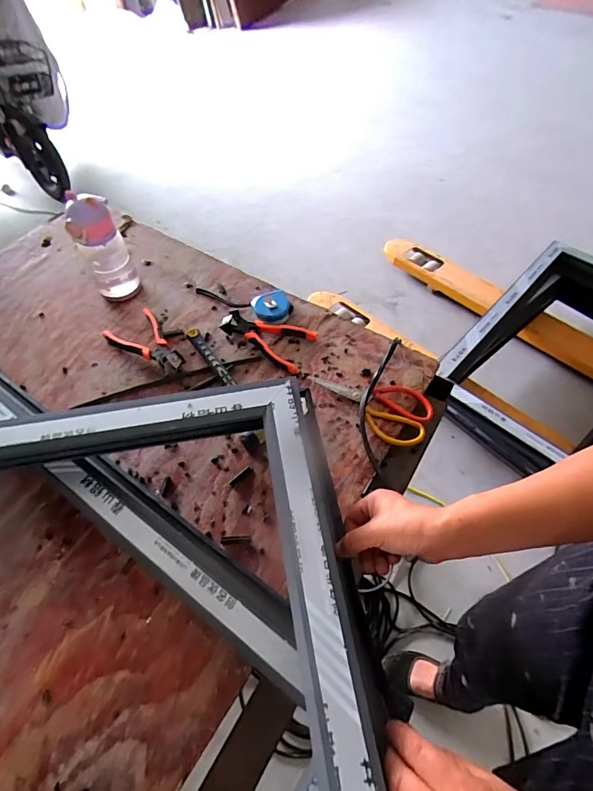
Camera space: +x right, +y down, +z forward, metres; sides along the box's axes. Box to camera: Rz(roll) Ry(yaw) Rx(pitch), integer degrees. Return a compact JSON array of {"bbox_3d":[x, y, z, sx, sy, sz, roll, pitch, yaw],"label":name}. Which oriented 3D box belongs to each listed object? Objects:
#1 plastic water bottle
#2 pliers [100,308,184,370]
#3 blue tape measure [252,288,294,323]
[{"bbox_3d":[-0.349,-0.263,0.755,0.078,0.193,0.060,-18,59,-11],"label":"plastic water bottle"},{"bbox_3d":[-0.264,-0.092,0.729,0.090,0.034,0.157,-36,64,-21],"label":"pliers"},{"bbox_3d":[-0.045,-0.164,0.777,0.067,0.026,0.067,0,57,0],"label":"blue tape measure"}]

